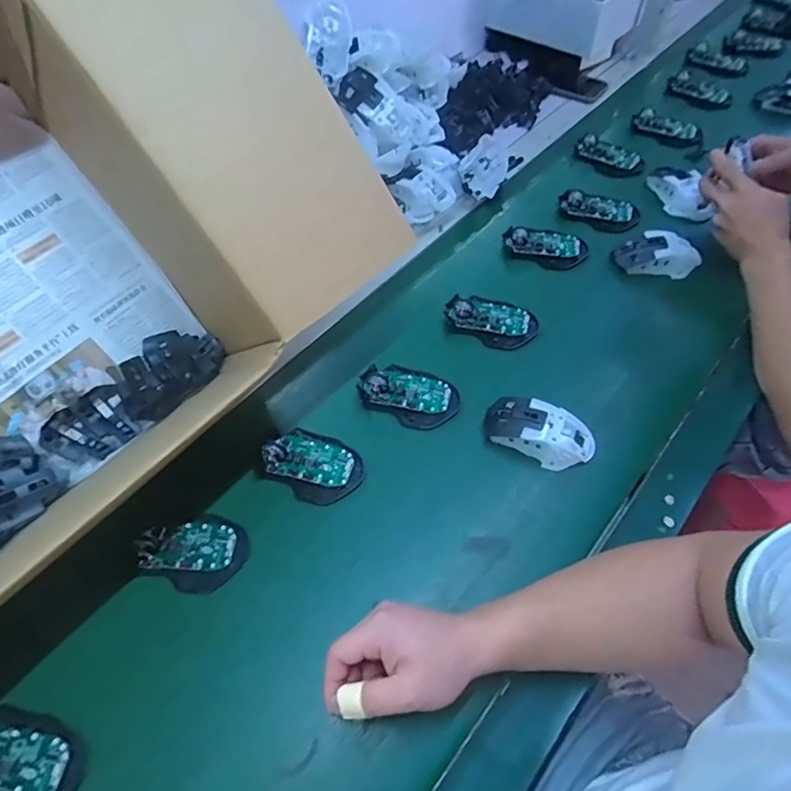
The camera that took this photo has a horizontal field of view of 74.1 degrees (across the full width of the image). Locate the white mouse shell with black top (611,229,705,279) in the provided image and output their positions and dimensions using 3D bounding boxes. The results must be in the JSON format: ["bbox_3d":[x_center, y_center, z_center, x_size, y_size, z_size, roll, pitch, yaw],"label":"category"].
[{"bbox_3d":[0.352,-0.191,0.702,0.112,0.038,0.052,9,57,6],"label":"white mouse shell with black top"}]

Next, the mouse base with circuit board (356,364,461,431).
[{"bbox_3d":[0.015,-0.005,0.609,0.114,0.018,0.072,26,60,17],"label":"mouse base with circuit board"}]

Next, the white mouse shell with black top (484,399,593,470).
[{"bbox_3d":[0.156,0.038,0.566,0.114,0.037,0.056,25,60,16],"label":"white mouse shell with black top"}]

